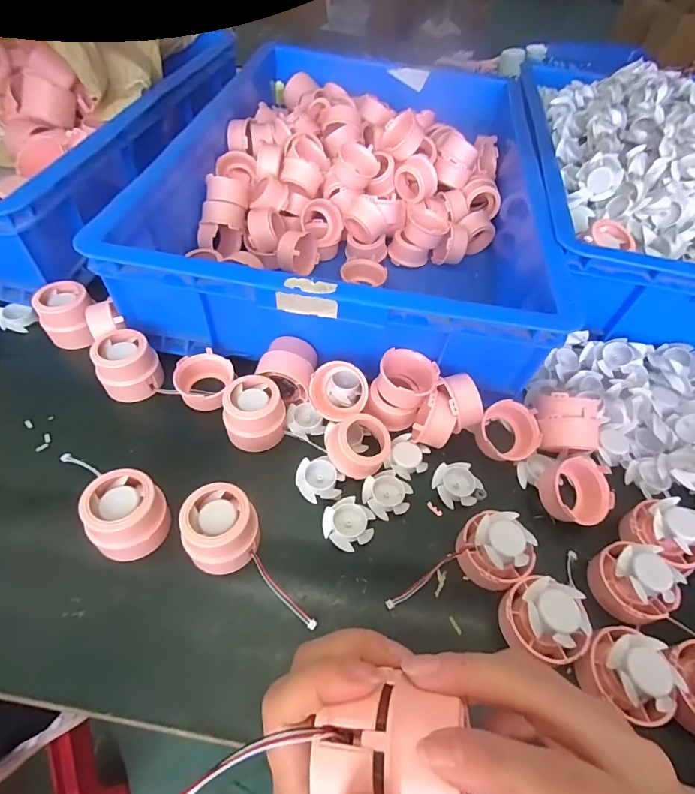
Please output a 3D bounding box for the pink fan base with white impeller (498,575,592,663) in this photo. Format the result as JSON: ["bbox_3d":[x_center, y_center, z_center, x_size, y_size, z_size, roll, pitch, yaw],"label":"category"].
[{"bbox_3d":[0.136,0.154,0.293,0.057,0.043,0.054,-5,54,-9],"label":"pink fan base with white impeller"}]

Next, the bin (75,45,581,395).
[{"bbox_3d":[0.017,-0.272,0.553,0.408,0.122,0.578,9,53,1],"label":"bin"}]

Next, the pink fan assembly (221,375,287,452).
[{"bbox_3d":[-0.082,0.016,0.378,0.053,0.048,0.055,-13,56,-15],"label":"pink fan assembly"}]

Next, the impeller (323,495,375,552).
[{"bbox_3d":[0.001,0.103,0.340,0.038,0.012,0.037,3,53,-4],"label":"impeller"}]

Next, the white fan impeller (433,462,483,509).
[{"bbox_3d":[0.095,0.077,0.367,0.040,0.014,0.036,0,54,-6],"label":"white fan impeller"}]

